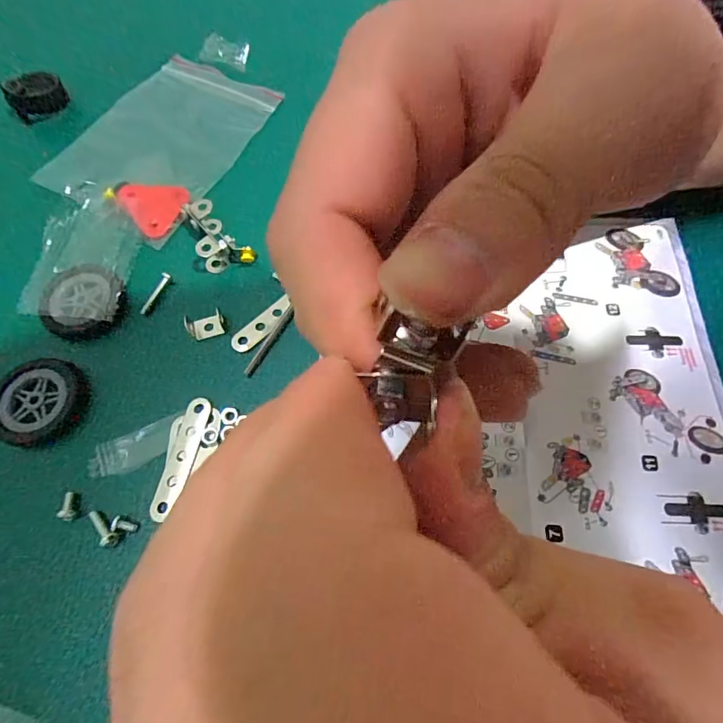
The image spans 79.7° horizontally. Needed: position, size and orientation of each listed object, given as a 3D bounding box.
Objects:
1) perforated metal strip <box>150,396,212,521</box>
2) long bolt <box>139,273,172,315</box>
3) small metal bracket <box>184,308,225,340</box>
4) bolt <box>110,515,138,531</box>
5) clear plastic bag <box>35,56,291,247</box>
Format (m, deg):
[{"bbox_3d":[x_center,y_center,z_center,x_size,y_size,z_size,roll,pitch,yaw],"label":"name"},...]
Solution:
[{"bbox_3d":[-0.072,0.037,0.172,0.011,0.004,0.048,10,65,5],"label":"perforated metal strip"},{"bbox_3d":[-0.096,-0.032,0.201,0.004,0.004,0.022,26,79,12],"label":"long bolt"},{"bbox_3d":[-0.071,-0.017,0.196,0.017,0.005,0.011,-10,65,-4],"label":"small metal bracket"},{"bbox_3d":[-0.089,0.062,0.163,0.009,0.004,0.005,21,64,-15],"label":"bolt"},{"bbox_3d":[-0.108,-0.124,0.235,0.079,0.011,0.113,24,67,12],"label":"clear plastic bag"}]

